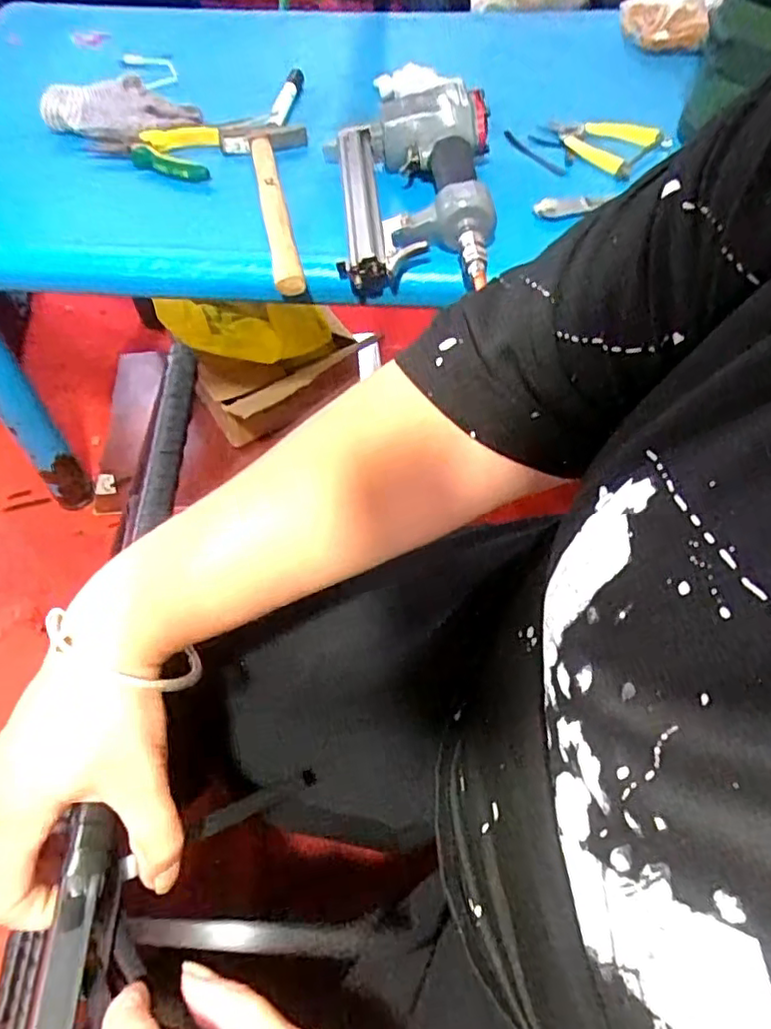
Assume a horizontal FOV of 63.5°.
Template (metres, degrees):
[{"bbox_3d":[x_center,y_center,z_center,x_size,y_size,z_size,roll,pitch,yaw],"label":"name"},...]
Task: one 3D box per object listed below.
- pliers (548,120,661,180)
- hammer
[{"bbox_3d":[0.230,-0.410,0.684,0.113,0.014,0.100,32,62,18],"label":"pliers"},{"bbox_3d":[-0.106,-0.315,0.616,0.088,0.023,0.280,-11,58,-8],"label":"hammer"}]

